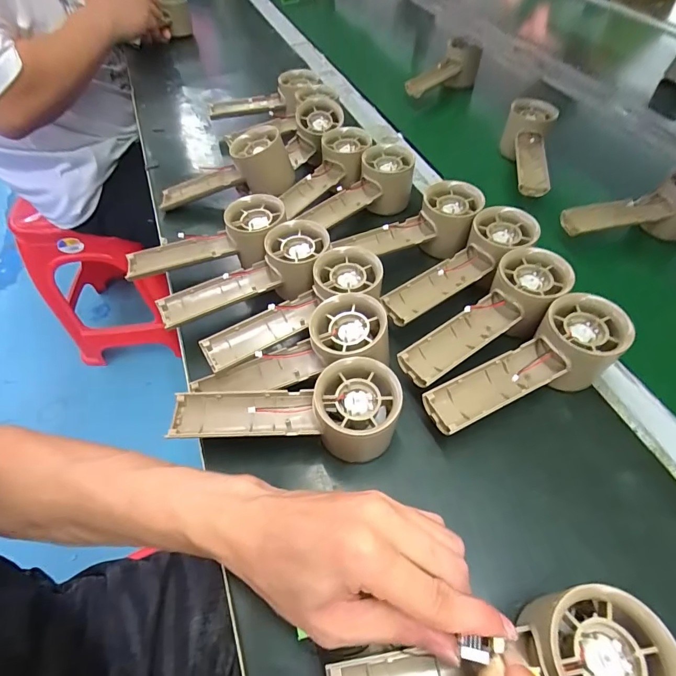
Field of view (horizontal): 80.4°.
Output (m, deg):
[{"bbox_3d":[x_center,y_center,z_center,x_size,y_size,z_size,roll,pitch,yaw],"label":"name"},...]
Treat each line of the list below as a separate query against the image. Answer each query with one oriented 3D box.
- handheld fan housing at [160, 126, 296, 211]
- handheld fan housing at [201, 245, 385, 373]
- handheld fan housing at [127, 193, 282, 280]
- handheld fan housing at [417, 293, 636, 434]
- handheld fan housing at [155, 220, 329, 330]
[{"bbox_3d":[-0.129,-0.183,0.452,0.159,0.054,0.051,-10,51,15],"label":"handheld fan housing"},{"bbox_3d":[-0.035,-0.023,0.329,0.157,0.049,0.055,-24,57,-19],"label":"handheld fan housing"},{"bbox_3d":[-0.124,-0.089,0.385,0.159,0.044,0.064,-18,54,3],"label":"handheld fan housing"},{"bbox_3d":[0.137,0.026,0.303,0.153,0.051,0.053,-26,57,-5],"label":"handheld fan housing"},{"bbox_3d":[-0.080,-0.052,0.357,0.157,0.044,0.061,-24,57,-4],"label":"handheld fan housing"}]

